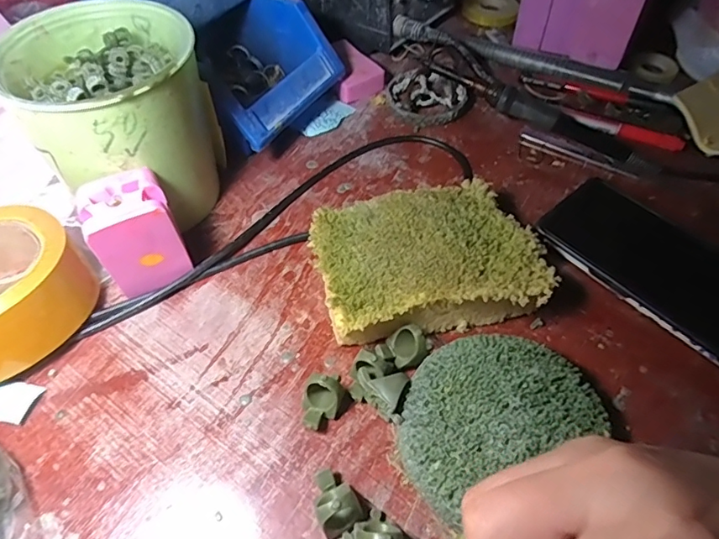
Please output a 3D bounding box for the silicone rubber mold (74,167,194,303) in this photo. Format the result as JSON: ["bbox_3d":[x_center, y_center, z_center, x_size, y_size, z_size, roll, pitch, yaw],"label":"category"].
[{"bbox_3d":[-0.136,-0.020,0.315,0.046,0.073,0.036,-21,56,-15],"label":"silicone rubber mold"}]

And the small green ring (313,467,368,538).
[{"bbox_3d":[-0.012,0.111,0.247,0.023,0.024,0.029,-21,56,-15],"label":"small green ring"}]

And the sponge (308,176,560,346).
[{"bbox_3d":[0.042,-0.003,0.320,0.133,0.043,0.093,-11,54,-8],"label":"sponge"}]

